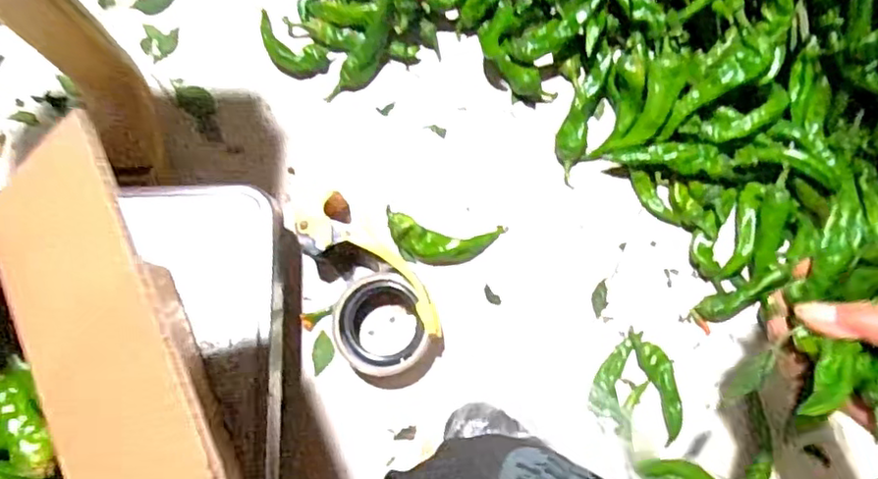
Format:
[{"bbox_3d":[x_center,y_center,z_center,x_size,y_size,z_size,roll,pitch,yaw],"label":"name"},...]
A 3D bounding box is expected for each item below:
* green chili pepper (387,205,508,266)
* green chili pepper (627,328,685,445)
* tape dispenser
[{"bbox_3d":[0.004,0.003,0.583,0.105,0.020,0.042,8,84,-8],"label":"green chili pepper"},{"bbox_3d":[0.195,0.127,0.555,0.026,0.017,0.100,-15,81,-1],"label":"green chili pepper"},{"bbox_3d":[-0.063,0.034,0.561,0.083,0.065,0.165,-25,81,-2],"label":"tape dispenser"}]

